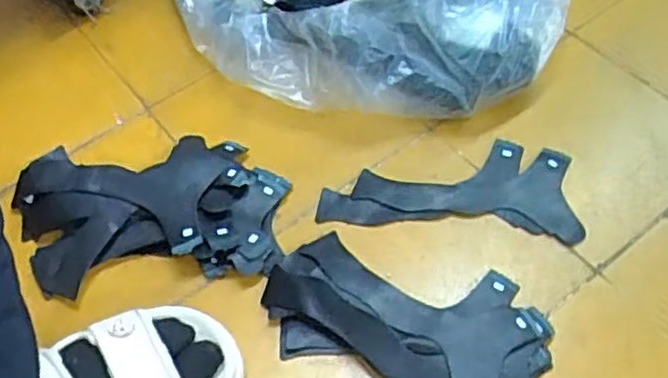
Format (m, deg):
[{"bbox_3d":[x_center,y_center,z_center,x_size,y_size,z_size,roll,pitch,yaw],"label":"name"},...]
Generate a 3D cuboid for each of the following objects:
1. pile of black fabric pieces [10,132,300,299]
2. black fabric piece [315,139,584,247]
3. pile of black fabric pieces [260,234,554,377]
[{"bbox_3d":[-0.161,0.015,0.607,0.222,0.029,0.140,-8,55,-3],"label":"pile of black fabric pieces"},{"bbox_3d":[0.104,-0.004,0.622,0.224,0.007,0.094,5,56,6],"label":"black fabric piece"},{"bbox_3d":[0.046,0.120,0.530,0.217,0.020,0.155,14,57,12],"label":"pile of black fabric pieces"}]

